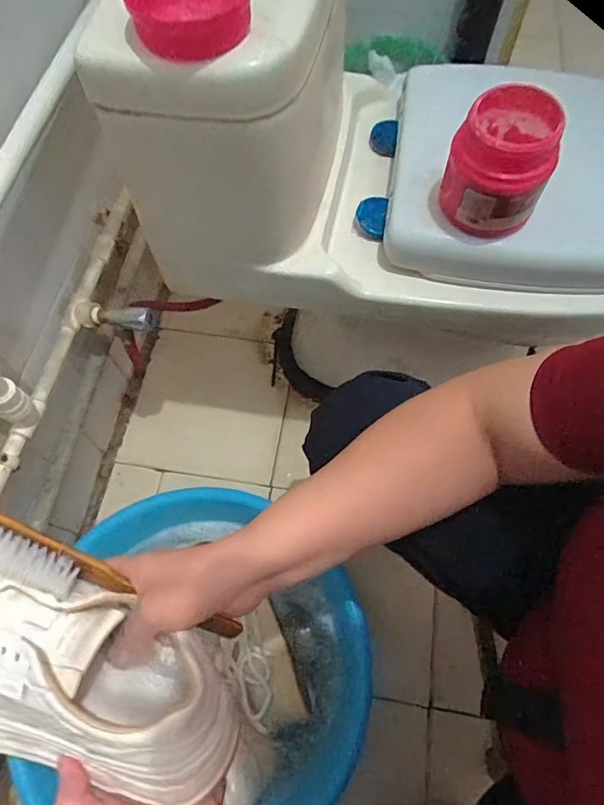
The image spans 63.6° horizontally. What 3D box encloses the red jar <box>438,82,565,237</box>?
[{"bbox_3d":[0.200,-0.243,0.496,0.096,0.105,0.095,-1,65,1],"label":"red jar"}]

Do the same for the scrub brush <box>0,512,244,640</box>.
[{"bbox_3d":[-0.141,0.126,0.340,0.204,0.030,0.033,29,62,-15],"label":"scrub brush"}]

